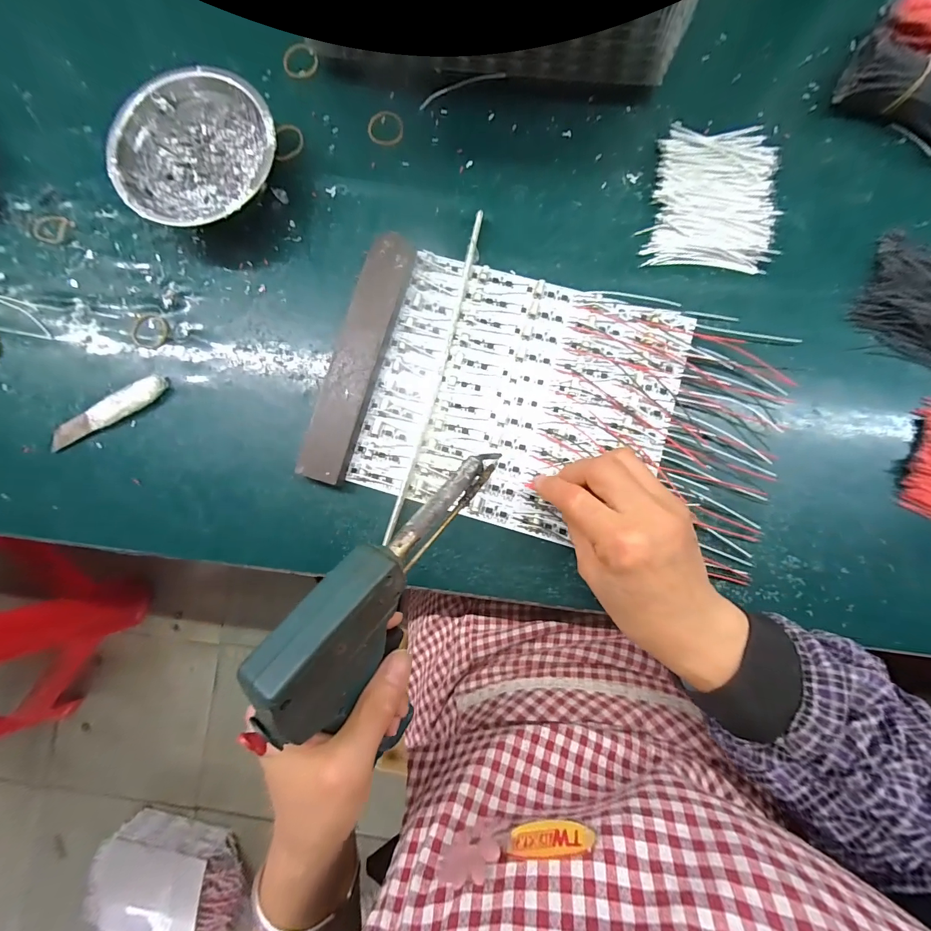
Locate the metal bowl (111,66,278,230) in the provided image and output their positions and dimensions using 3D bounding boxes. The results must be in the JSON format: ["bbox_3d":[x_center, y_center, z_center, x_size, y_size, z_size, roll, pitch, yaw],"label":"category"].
[{"bbox_3d":[-0.207,-0.241,0.316,0.122,0.040,0.126,0,85,2],"label":"metal bowl"}]

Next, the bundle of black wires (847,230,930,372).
[{"bbox_3d":[0.353,-0.122,0.295,0.097,0.012,0.092,26,87,4],"label":"bundle of black wires"}]

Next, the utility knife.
[{"bbox_3d":[-0.287,-0.043,0.316,0.101,0.010,0.021,-27,85,0],"label":"utility knife"}]

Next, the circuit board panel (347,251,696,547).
[{"bbox_3d":[0.044,-0.051,0.307,0.224,0.008,0.193,16,86,4],"label":"circuit board panel"}]

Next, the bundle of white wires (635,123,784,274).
[{"bbox_3d":[0.200,-0.221,0.317,0.097,0.007,0.123,4,85,3],"label":"bundle of white wires"}]

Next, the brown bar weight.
[{"bbox_3d":[-0.083,-0.085,0.309,0.037,0.020,0.199,18,86,4],"label":"brown bar weight"}]

